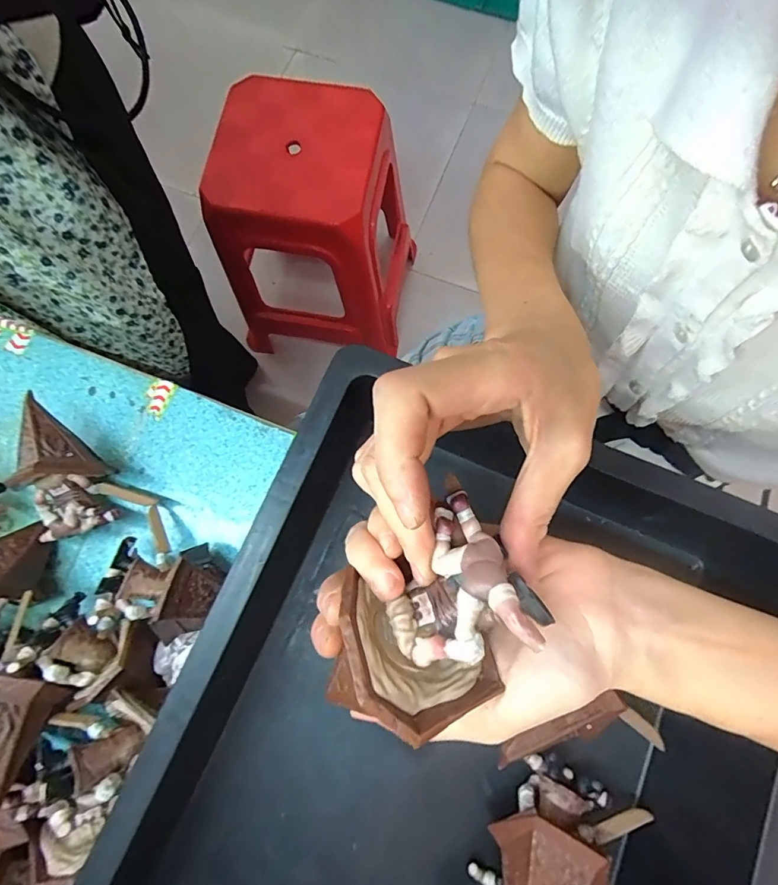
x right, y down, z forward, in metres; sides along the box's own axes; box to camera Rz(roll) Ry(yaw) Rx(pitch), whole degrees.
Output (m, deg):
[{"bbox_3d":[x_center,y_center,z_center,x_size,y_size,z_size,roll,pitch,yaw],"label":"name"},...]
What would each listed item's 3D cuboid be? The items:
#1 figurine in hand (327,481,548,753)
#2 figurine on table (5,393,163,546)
[{"bbox_3d":[0.014,0.056,0.152,0.059,0.041,0.085,9,78,3],"label":"figurine in hand"},{"bbox_3d":[-0.239,0.029,0.314,0.097,0.061,0.066,43,82,9],"label":"figurine on table"}]

